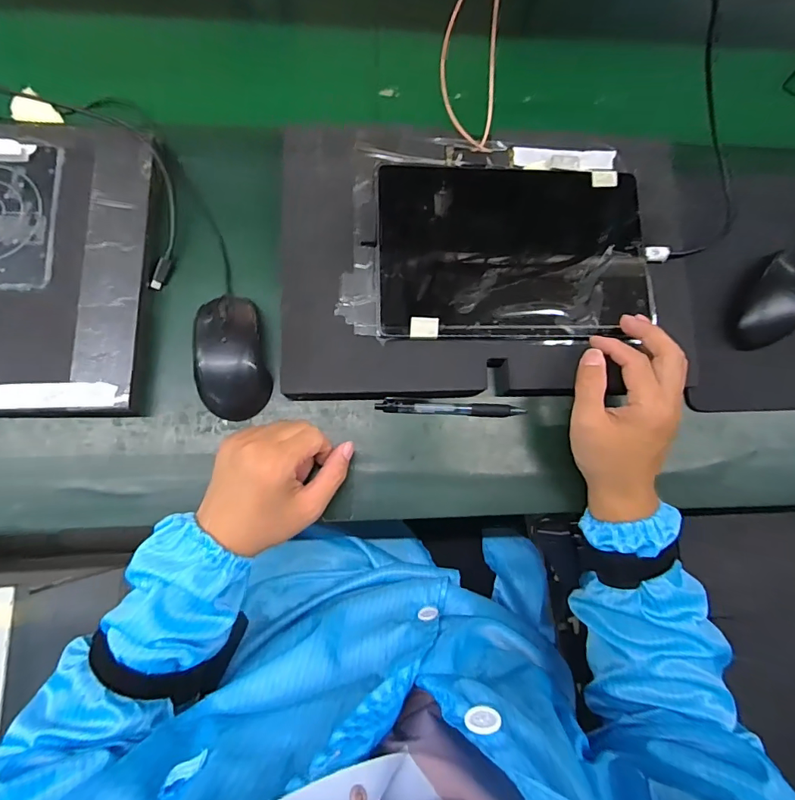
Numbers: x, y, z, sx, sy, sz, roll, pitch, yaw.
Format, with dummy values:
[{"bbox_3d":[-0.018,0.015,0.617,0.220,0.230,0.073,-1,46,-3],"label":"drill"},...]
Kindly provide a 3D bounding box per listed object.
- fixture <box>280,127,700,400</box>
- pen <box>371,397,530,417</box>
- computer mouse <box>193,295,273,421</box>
[{"bbox_3d":[0.091,-0.135,0.448,0.399,0.039,0.260,-2,79,-5],"label":"fixture"},{"bbox_3d":[0.050,0.008,0.435,0.136,0.013,0.013,3,78,-4],"label":"pen"},{"bbox_3d":[-0.148,-0.037,0.417,0.067,0.034,0.110,-11,84,-8],"label":"computer mouse"}]

